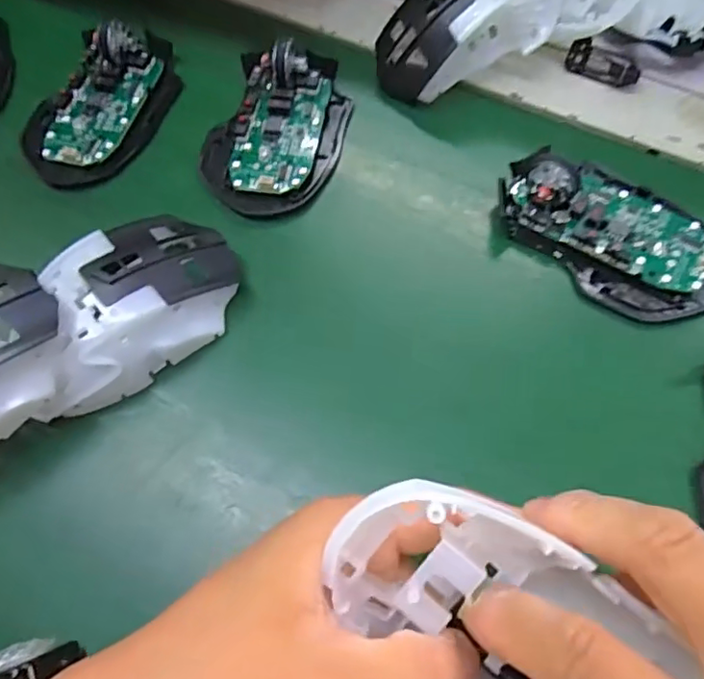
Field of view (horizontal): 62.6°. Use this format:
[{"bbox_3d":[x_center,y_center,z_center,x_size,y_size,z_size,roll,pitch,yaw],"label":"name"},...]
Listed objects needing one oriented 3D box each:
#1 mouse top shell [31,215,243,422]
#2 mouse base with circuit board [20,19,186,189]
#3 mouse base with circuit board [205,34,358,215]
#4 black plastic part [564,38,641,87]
[{"bbox_3d":[-0.101,-0.016,0.261,0.061,0.034,0.104,39,74,24],"label":"mouse top shell"},{"bbox_3d":[-0.143,-0.140,0.328,0.067,0.023,0.113,18,67,17],"label":"mouse base with circuit board"},{"bbox_3d":[-0.041,-0.120,0.314,0.072,0.025,0.113,14,66,15],"label":"mouse base with circuit board"},{"bbox_3d":[0.144,-0.159,0.332,0.041,0.015,0.016,25,69,19],"label":"black plastic part"}]

